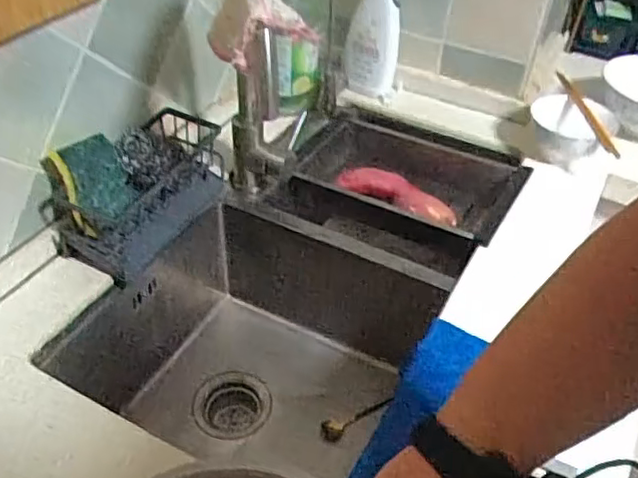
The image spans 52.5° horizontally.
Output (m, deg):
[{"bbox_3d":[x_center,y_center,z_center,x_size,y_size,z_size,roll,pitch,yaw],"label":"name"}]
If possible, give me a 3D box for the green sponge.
[{"bbox_3d":[-0.267,-0.069,0.778,0.017,0.100,0.080,-10,19,39],"label":"green sponge"}]

